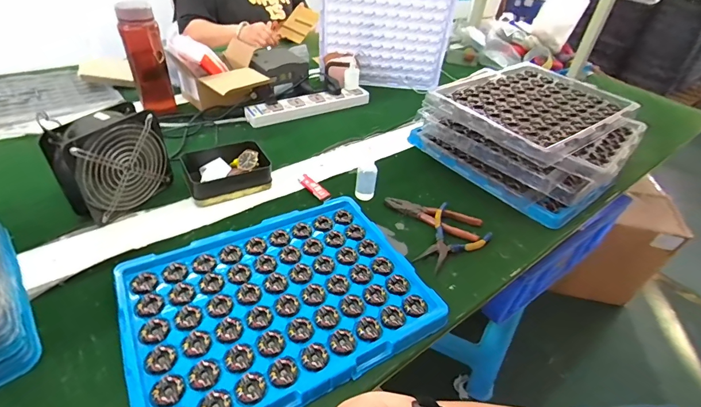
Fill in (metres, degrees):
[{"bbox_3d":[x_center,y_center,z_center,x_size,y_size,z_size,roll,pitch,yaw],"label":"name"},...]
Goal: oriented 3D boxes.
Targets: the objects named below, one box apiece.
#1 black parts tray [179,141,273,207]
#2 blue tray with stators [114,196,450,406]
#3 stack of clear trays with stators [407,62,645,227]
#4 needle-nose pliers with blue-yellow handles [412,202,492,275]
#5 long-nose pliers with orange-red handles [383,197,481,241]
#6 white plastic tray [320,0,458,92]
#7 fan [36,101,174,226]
[{"bbox_3d":[-0.225,-0.060,0.676,0.144,0.044,0.107,-17,45,-24],"label":"black parts tray"},{"bbox_3d":[-0.093,0.122,0.495,0.363,0.022,0.273,-18,46,-25],"label":"blue tray with stators"},{"bbox_3d":[0.368,-0.159,0.780,0.346,0.132,0.369,-27,50,-32],"label":"stack of clear trays with stators"},{"bbox_3d":[0.165,0.061,0.598,0.094,0.020,0.131,26,45,23],"label":"needle-nose pliers with blue-yellow handles"},{"bbox_3d":[0.143,0.021,0.646,0.168,0.012,0.053,14,41,10],"label":"long-nose pliers with orange-red handles"},{"bbox_3d":[0.091,-0.442,1.007,0.345,0.268,0.045,4,47,5],"label":"white plastic tray"},{"bbox_3d":[-0.377,-0.062,0.591,0.069,0.154,0.154,22,43,19],"label":"fan"}]

